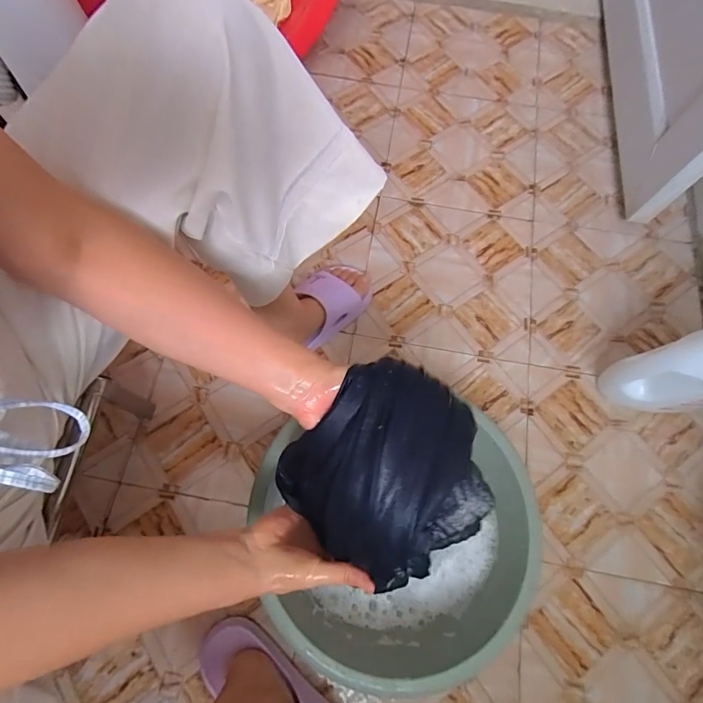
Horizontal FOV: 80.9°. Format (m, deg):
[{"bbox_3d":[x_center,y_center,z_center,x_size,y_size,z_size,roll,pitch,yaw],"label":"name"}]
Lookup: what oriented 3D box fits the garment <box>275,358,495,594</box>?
[{"bbox_3d":[0.032,0.109,0.381,0.170,0.111,0.158,0,70,-1],"label":"garment"}]

